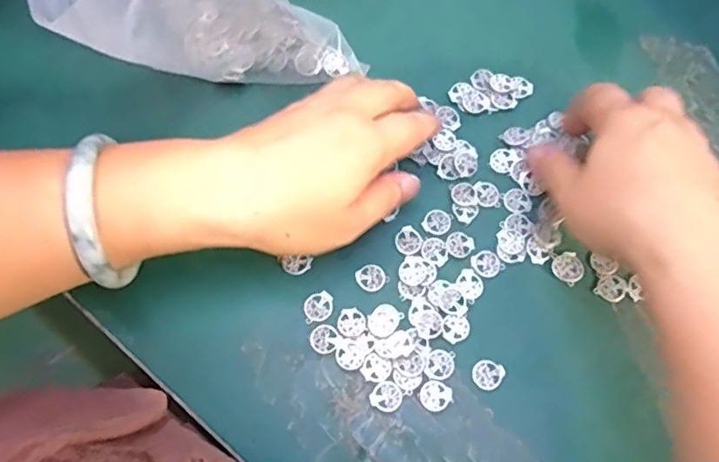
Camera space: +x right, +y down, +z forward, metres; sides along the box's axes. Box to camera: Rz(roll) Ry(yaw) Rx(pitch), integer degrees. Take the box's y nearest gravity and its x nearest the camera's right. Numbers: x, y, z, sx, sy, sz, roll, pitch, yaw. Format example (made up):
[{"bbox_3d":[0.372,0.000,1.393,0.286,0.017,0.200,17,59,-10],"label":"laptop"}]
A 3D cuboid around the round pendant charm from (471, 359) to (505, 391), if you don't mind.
[{"bbox_3d":[0.067,0.074,0.305,0.017,0.004,0.015,-40,77,-14],"label":"round pendant charm"}]

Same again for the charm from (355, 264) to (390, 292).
[{"bbox_3d":[0.007,0.025,0.319,0.016,0.004,0.015,1,71,-2],"label":"charm"}]

